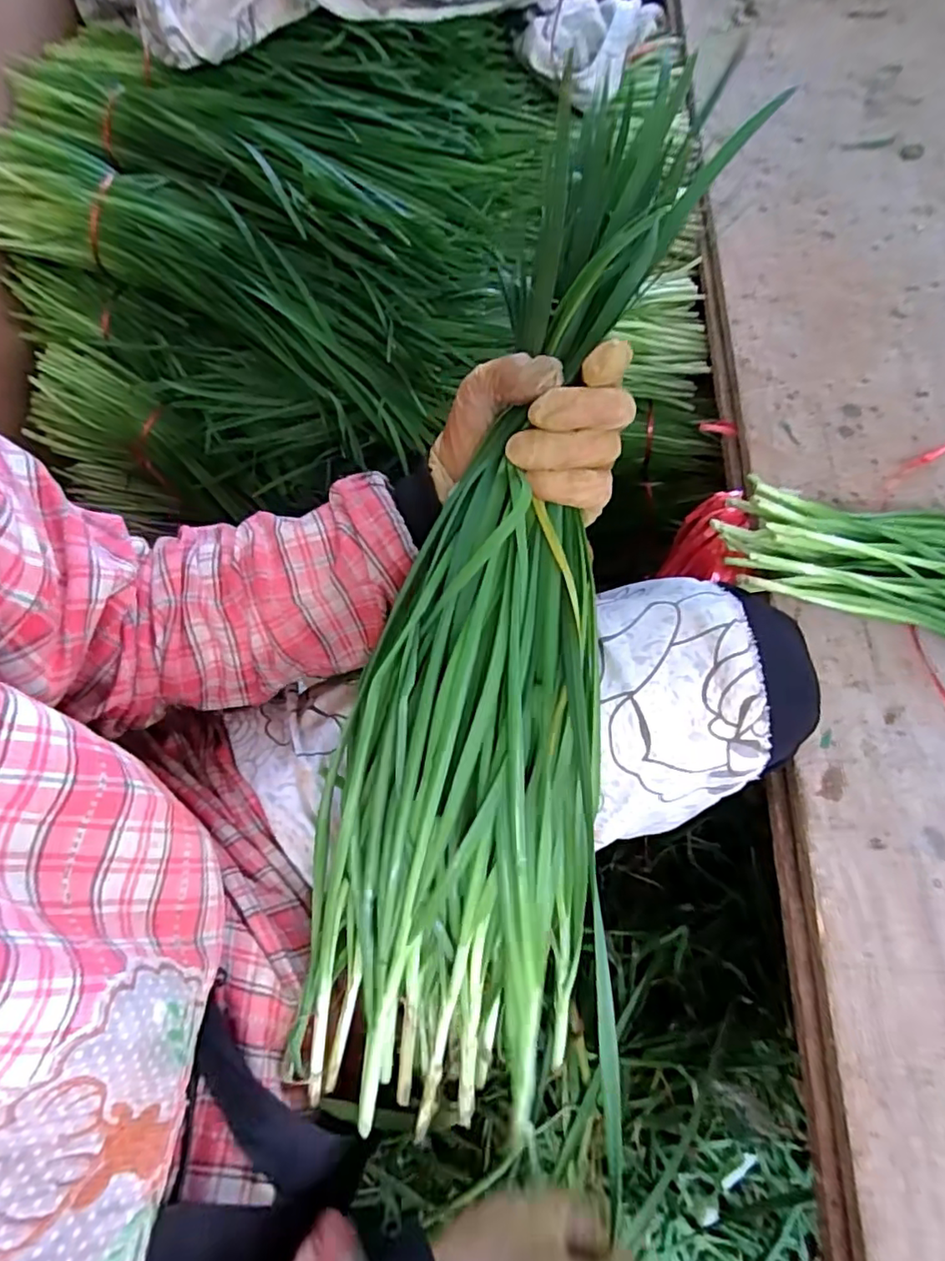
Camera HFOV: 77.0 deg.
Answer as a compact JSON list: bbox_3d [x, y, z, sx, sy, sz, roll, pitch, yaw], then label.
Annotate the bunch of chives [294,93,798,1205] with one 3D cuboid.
[{"bbox_3d":[0.015,0.026,0.286,0.142,0.060,0.462,10,91,5],"label":"bunch of chives"}]

